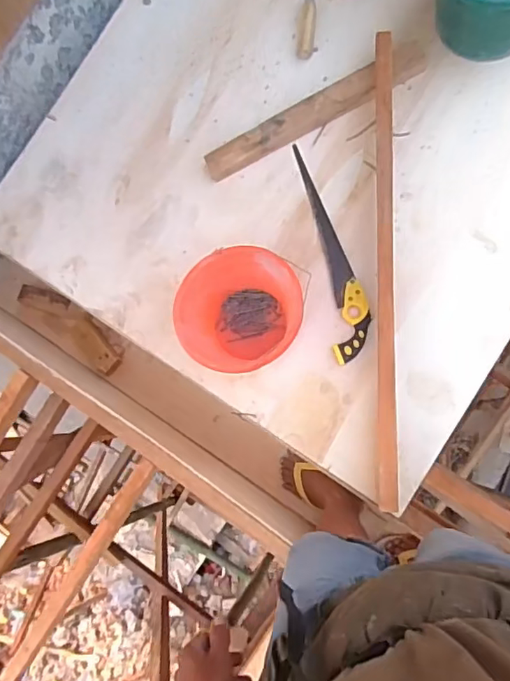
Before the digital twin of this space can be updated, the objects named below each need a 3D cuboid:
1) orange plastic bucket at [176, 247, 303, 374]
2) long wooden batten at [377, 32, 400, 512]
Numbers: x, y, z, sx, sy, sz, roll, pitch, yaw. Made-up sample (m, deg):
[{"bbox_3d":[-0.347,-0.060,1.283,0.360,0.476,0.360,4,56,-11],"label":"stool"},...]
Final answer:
[{"bbox_3d":[-0.024,-0.055,1.097,0.222,0.157,0.239,-1,82,10],"label":"orange plastic bucket"},{"bbox_3d":[0.266,-0.159,1.092,0.043,0.039,0.972,0,82,10],"label":"long wooden batten"}]

